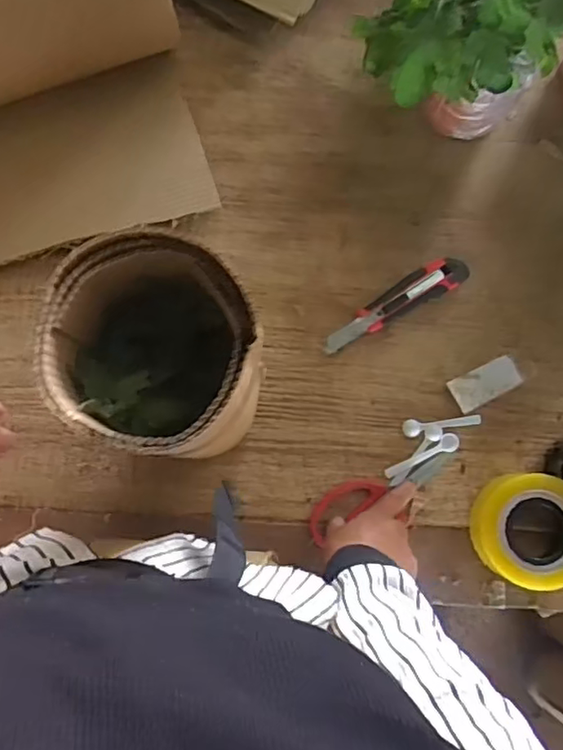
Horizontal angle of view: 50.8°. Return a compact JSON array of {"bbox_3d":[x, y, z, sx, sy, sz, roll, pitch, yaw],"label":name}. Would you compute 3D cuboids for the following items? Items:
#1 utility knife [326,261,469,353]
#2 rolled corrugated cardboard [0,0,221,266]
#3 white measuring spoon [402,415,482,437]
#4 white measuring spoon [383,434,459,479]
[{"bbox_3d":[0.130,-0.083,0.690,0.185,0.013,0.039,-30,88,-1],"label":"utility knife"},{"bbox_3d":[-0.246,-0.301,0.630,0.284,0.149,0.263,-11,88,-4],"label":"rolled corrugated cardboard"},{"bbox_3d":[0.188,0.059,0.689,0.090,0.014,0.020,-4,88,0],"label":"white measuring spoon"},{"bbox_3d":[0.164,0.096,0.688,0.092,0.009,0.020,-30,88,-1],"label":"white measuring spoon"}]

